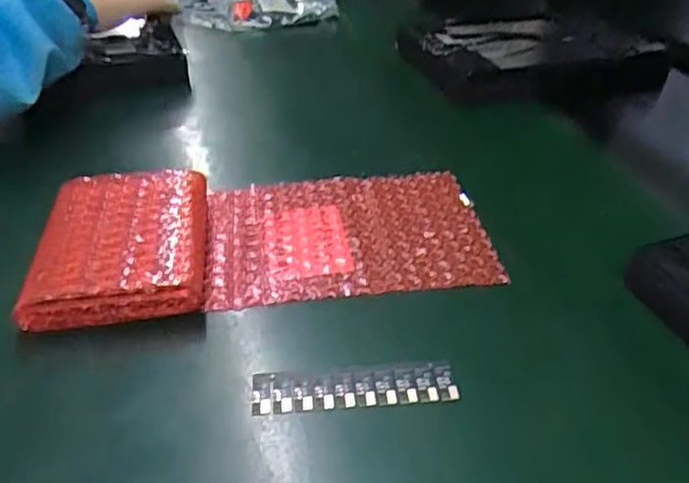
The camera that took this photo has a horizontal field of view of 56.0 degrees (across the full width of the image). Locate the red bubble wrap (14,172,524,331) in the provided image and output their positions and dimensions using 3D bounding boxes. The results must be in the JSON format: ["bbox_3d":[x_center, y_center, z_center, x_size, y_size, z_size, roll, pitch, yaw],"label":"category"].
[{"bbox_3d":[-0.048,-0.011,0.406,0.270,0.031,0.125,-4,37,-8],"label":"red bubble wrap"}]

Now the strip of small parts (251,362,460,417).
[{"bbox_3d":[0.005,0.072,0.320,0.099,0.004,0.024,-3,45,-5],"label":"strip of small parts"}]

